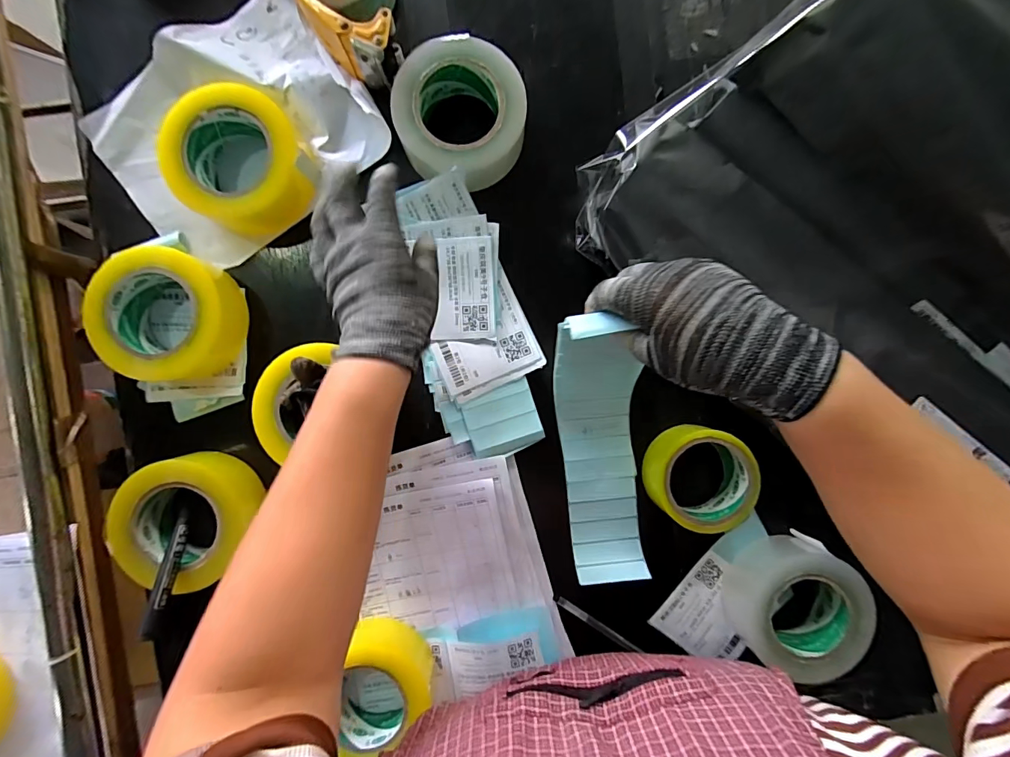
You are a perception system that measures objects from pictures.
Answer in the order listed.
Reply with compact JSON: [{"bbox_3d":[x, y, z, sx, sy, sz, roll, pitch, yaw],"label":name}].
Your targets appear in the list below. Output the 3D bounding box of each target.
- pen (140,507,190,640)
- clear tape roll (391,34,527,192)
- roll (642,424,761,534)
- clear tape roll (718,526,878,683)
[{"bbox_3d":[-0.306,0.174,0.388,0.011,0.014,0.107,-4,58,-2],"label":"pen"},{"bbox_3d":[-0.043,-0.250,0.410,0.119,0.046,0.120,0,92,-7],"label":"clear tape roll"},{"bbox_3d":[0.196,0.100,0.431,0.098,0.051,0.094,0,92,-7],"label":"roll"},{"bbox_3d":[0.289,0.227,0.426,0.116,0.058,0.114,0,92,-7],"label":"clear tape roll"}]

